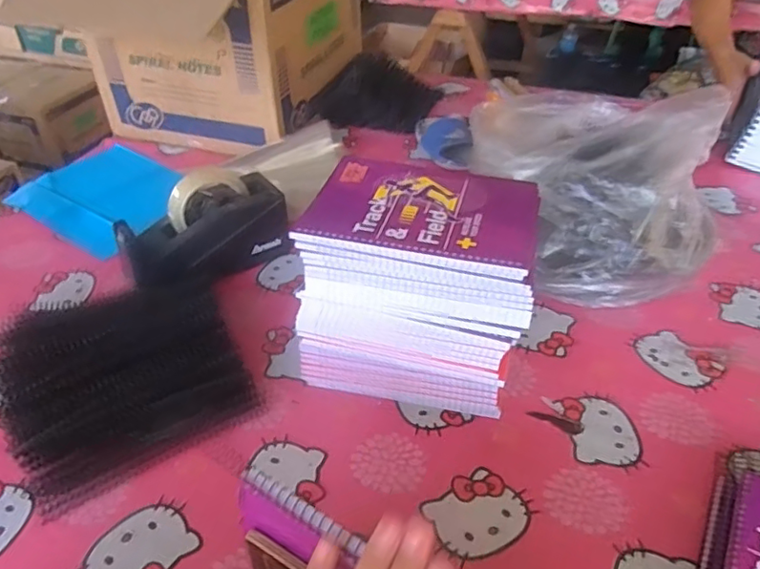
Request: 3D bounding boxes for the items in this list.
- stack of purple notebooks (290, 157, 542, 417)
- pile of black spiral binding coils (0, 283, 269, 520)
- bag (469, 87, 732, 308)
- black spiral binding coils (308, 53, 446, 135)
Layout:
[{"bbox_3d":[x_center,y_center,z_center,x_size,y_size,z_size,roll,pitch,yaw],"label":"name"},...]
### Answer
[{"bbox_3d":[0.041,0.003,0.580,0.200,0.186,0.150,11,40,13],"label":"stack of purple notebooks"},{"bbox_3d":[-0.255,0.079,0.577,0.207,0.072,0.209,-25,45,-28],"label":"pile of black spiral binding coils"},{"bbox_3d":[0.255,-0.129,0.732,0.272,0.197,0.294,4,39,4],"label":"bag"},{"bbox_3d":[0.007,-0.364,1.102,0.180,0.074,0.252,14,41,16],"label":"black spiral binding coils"}]

